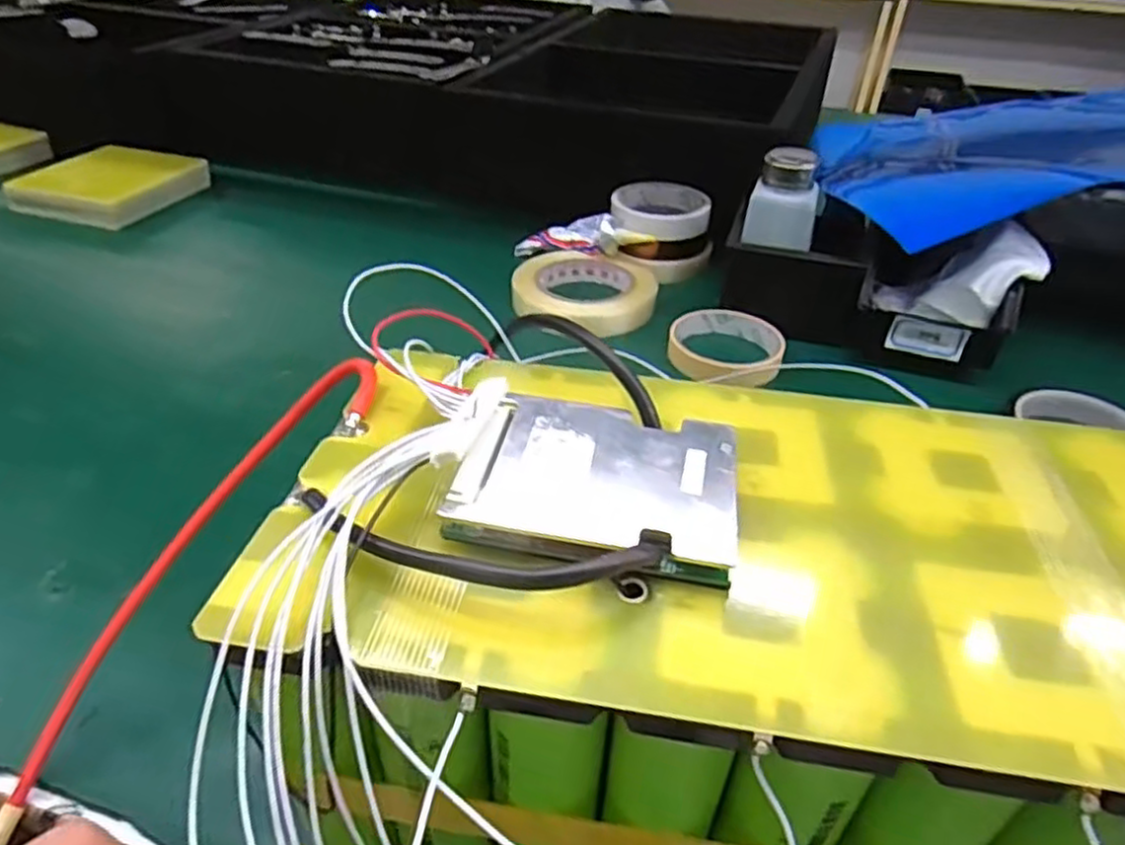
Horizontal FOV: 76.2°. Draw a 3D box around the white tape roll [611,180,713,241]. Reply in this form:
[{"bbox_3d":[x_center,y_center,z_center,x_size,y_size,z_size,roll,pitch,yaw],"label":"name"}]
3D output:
[{"bbox_3d":[0.088,-0.197,0.663,0.087,0.024,0.090,1,39,-1],"label":"white tape roll"}]

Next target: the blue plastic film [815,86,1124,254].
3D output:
[{"bbox_3d":[0.422,-0.202,0.549,0.414,0.084,0.278,14,40,15],"label":"blue plastic film"}]

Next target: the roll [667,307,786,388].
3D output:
[{"bbox_3d":[0.123,-0.054,0.548,0.083,0.026,0.088,1,39,-1],"label":"roll"}]

